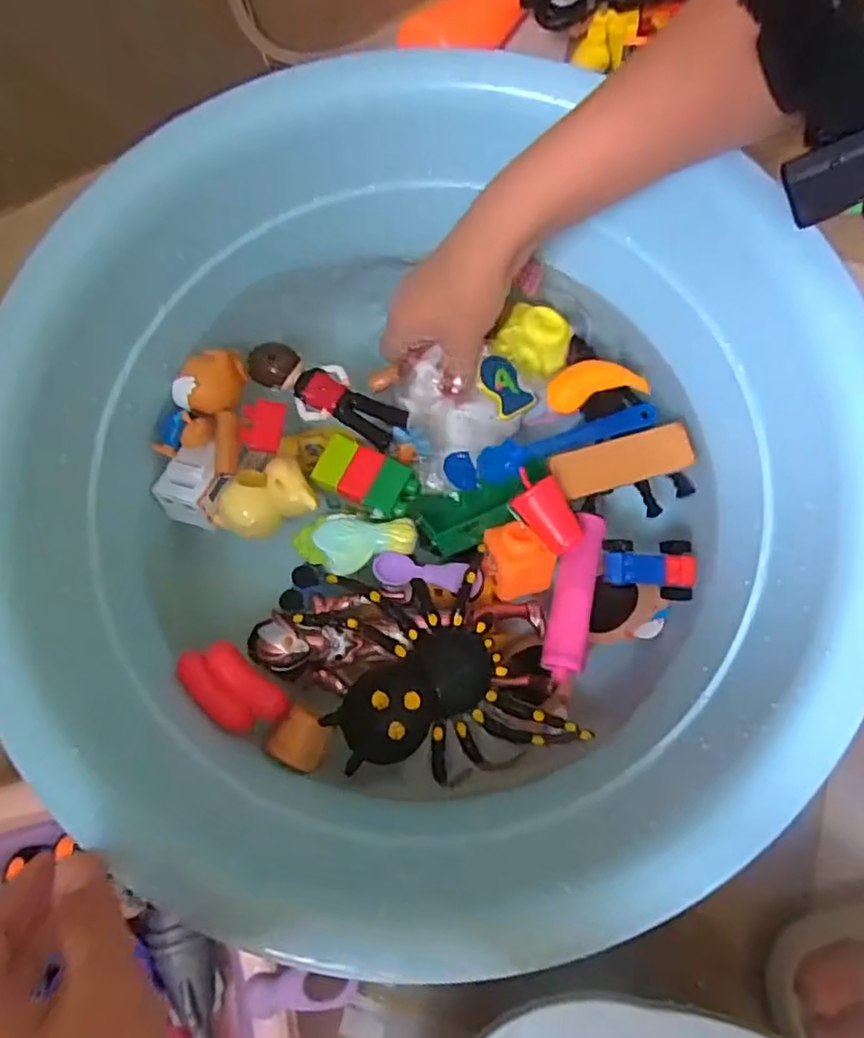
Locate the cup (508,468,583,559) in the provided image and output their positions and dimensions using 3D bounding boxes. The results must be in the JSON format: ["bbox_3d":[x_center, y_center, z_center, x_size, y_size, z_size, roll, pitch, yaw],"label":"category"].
[{"bbox_3d":[0.068,-0.004,0.383,0.028,0.022,0.053,-35,79,-7],"label":"cup"}]

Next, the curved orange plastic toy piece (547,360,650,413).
[{"bbox_3d":[0.106,-0.088,0.406,0.066,0.018,0.026,-19,77,-3],"label":"curved orange plastic toy piece"}]

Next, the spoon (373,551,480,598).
[{"bbox_3d":[-0.003,0.033,0.389,0.066,0.005,0.019,7,77,3],"label":"spoon"}]

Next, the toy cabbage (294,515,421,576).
[{"bbox_3d":[-0.050,0.017,0.401,0.078,0.019,0.036,5,77,2],"label":"toy cabbage"}]

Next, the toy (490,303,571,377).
[{"bbox_3d":[0.067,-0.119,0.417,0.045,0.018,0.046,0,77,1],"label":"toy"}]

